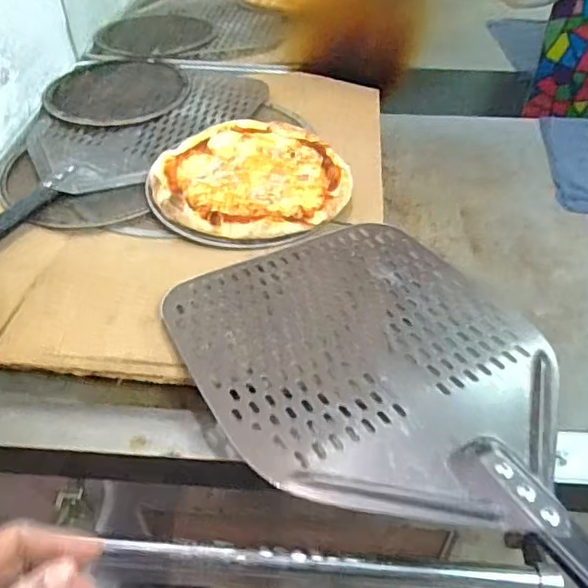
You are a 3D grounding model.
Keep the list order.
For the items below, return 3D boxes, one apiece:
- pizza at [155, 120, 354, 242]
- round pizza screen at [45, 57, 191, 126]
[{"bbox_3d":[-0.054,-0.146,0.717,0.225,0.021,0.222,-1,44,0],"label":"pizza"},{"bbox_3d":[-0.270,-0.320,0.906,0.207,0.019,0.189,-1,44,0],"label":"round pizza screen"}]

